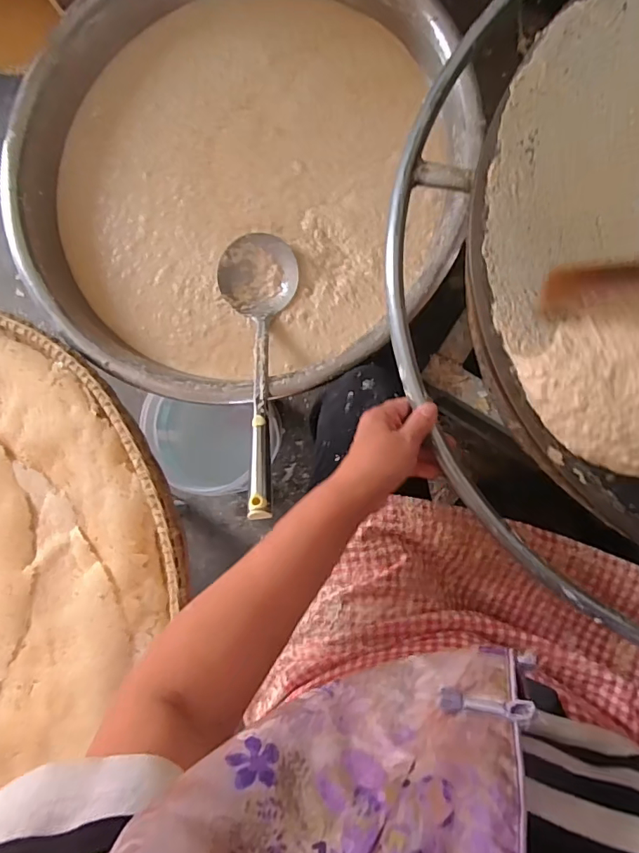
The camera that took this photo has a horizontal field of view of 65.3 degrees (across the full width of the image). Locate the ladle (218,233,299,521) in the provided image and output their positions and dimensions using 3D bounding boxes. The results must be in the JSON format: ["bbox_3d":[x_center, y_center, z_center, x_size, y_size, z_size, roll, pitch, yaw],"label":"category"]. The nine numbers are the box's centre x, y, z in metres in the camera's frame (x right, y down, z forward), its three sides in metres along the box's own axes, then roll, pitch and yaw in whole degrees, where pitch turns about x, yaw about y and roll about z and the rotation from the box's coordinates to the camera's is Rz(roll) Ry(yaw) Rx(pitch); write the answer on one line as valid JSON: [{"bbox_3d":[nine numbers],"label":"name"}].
[{"bbox_3d":[-0.080,-0.072,0.600,0.102,0.055,0.376,-5,63,7],"label":"ladle"}]

